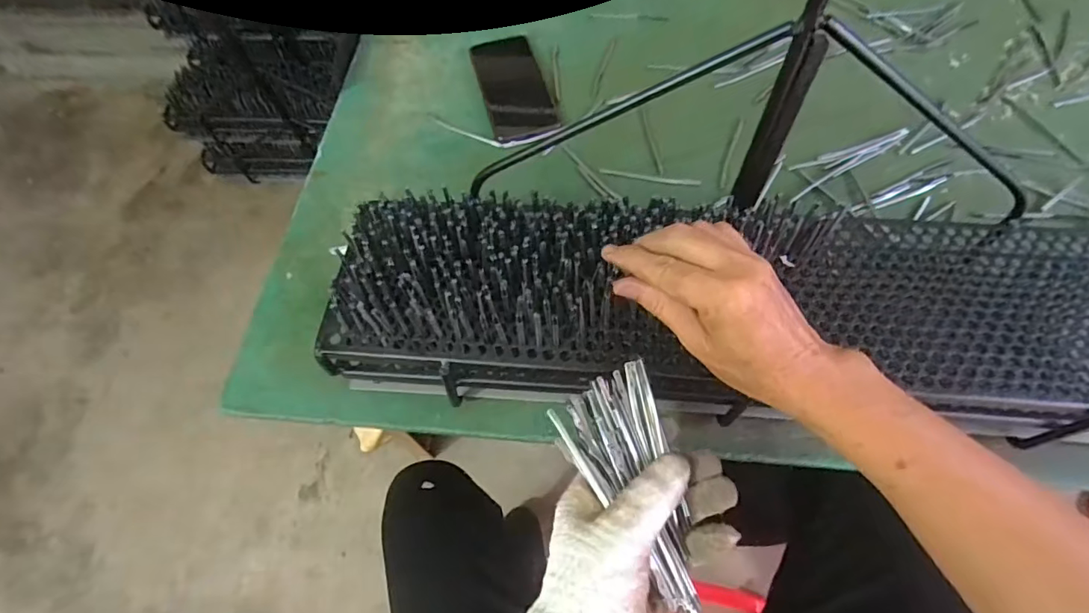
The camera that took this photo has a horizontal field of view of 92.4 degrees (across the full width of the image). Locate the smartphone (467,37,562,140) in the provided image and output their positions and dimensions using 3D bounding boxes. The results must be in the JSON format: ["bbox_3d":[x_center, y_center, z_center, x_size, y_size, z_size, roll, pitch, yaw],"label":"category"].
[{"bbox_3d":[-0.036,-0.260,0.608,0.073,0.011,0.163,-15,63,-3],"label":"smartphone"}]

